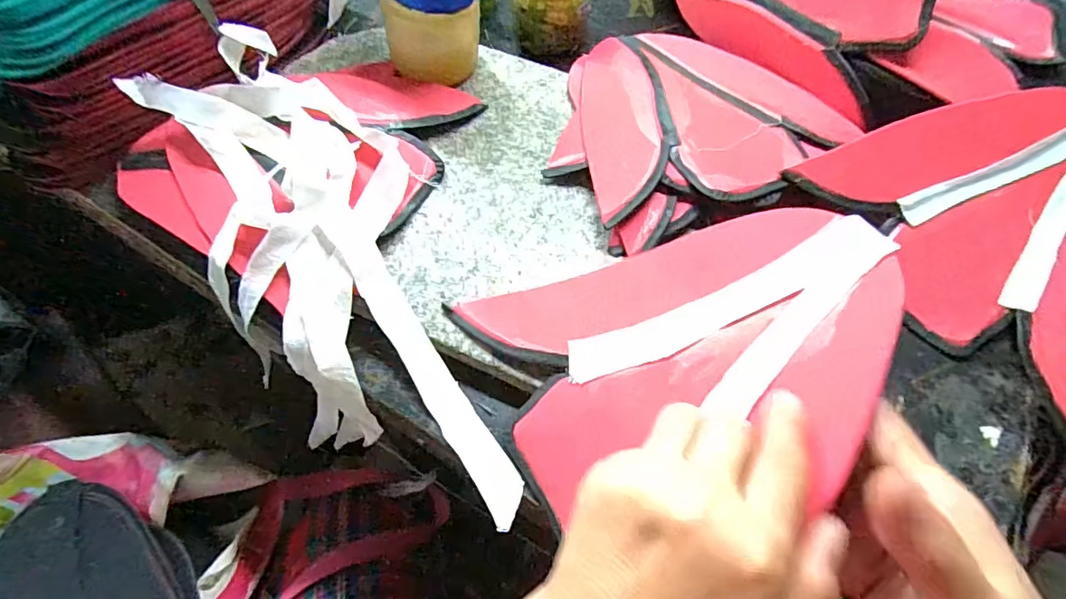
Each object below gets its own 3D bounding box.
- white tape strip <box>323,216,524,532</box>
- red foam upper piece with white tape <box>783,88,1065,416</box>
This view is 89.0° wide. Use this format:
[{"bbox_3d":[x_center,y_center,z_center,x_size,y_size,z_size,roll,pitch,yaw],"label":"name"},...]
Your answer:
[{"bbox_3d":[-0.069,0.039,0.343,0.026,0.006,0.216,-28,80,-30],"label":"white tape strip"},{"bbox_3d":[0.332,-0.056,0.375,0.204,0.030,0.220,-35,81,-3],"label":"red foam upper piece with white tape"}]

